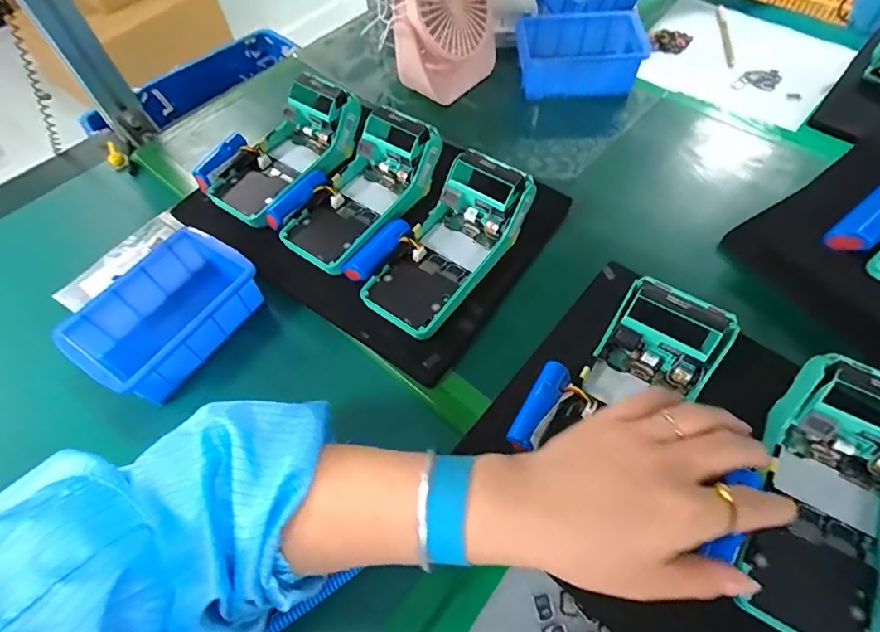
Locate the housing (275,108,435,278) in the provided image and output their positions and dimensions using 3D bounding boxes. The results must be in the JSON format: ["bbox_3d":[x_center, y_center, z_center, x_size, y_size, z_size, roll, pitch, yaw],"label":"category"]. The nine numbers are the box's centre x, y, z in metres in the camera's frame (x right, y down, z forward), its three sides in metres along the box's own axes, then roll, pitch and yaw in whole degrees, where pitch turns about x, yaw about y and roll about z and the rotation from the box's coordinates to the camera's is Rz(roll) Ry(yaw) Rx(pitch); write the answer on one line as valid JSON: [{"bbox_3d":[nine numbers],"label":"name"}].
[{"bbox_3d":[-0.072,-0.126,0.447,0.080,0.070,0.173,33,62,17],"label":"housing"}]

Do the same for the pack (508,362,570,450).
[{"bbox_3d":[0.070,0.064,0.333,0.020,0.017,0.068,31,61,16],"label":"pack"}]

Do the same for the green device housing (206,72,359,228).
[{"bbox_3d":[-0.158,-0.169,0.488,0.090,0.056,0.172,38,81,19],"label":"green device housing"}]

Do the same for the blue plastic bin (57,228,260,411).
[{"bbox_3d":[-0.236,-0.002,0.412,0.094,0.059,0.149,28,60,14],"label":"blue plastic bin"}]

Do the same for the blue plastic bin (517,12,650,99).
[{"bbox_3d":[0.165,-0.315,0.571,0.142,0.065,0.099,1,58,-2],"label":"blue plastic bin"}]

